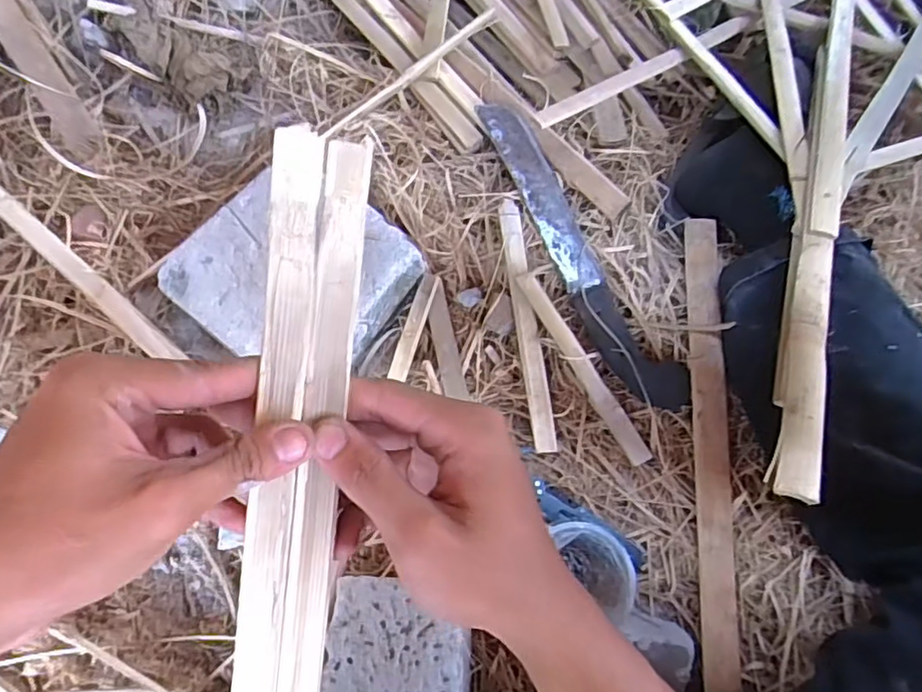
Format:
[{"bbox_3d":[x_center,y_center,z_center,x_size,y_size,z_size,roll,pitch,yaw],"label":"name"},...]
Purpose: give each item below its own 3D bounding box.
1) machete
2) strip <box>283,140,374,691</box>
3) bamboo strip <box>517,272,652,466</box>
[{"bbox_3d":[0.115,-0.103,0.631,0.057,0.027,0.384,-24,70,-8],"label":"machete"},{"bbox_3d":[-0.062,0.062,0.261,0.018,0.008,0.290,7,95,4],"label":"strip"},{"bbox_3d":[0.117,0.017,0.584,0.021,0.007,0.210,-35,74,17],"label":"bamboo strip"}]

